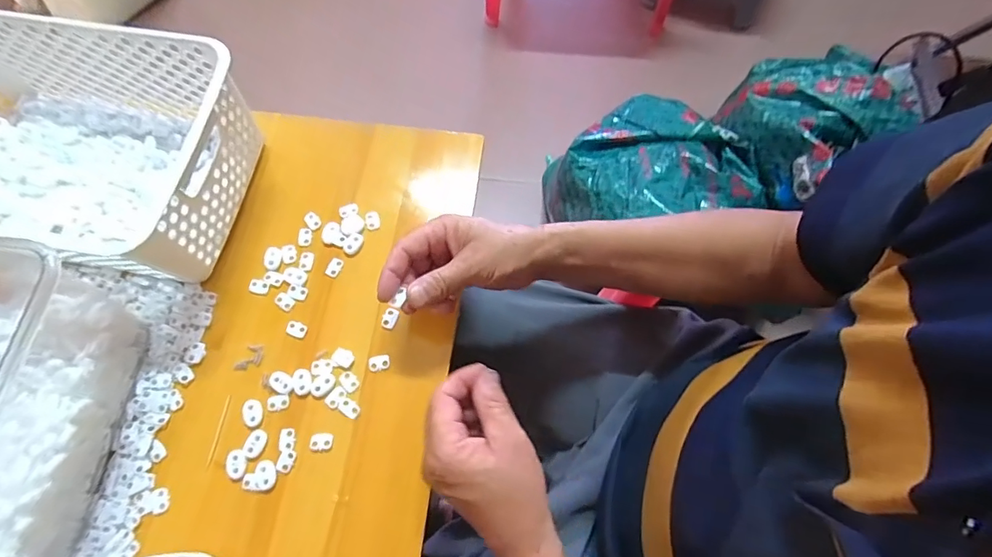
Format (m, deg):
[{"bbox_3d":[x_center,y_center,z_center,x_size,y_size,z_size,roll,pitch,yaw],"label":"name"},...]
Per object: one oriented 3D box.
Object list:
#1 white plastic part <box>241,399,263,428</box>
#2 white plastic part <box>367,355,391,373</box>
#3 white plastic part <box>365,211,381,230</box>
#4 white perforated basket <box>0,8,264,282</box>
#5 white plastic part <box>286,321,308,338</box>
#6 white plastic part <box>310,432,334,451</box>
[{"bbox_3d":[-0.213,0.117,0.410,0.017,0.004,0.024,-19,72,-6],"label":"white plastic part"},{"bbox_3d":[-0.107,0.077,0.428,0.020,0.004,0.014,-13,71,-4],"label":"white plastic part"},{"bbox_3d":[-0.125,-0.059,0.476,0.014,0.004,0.020,-9,71,-3],"label":"white plastic part"},{"bbox_3d":[-0.396,-0.120,0.433,0.301,0.098,0.208,9,71,3],"label":"white perforated basket"},{"bbox_3d":[-0.185,0.047,0.437,0.019,0.004,0.013,15,72,5],"label":"white plastic part"},{"bbox_3d":[-0.150,0.140,0.404,0.020,0.004,0.014,-1,71,0],"label":"white plastic part"}]

